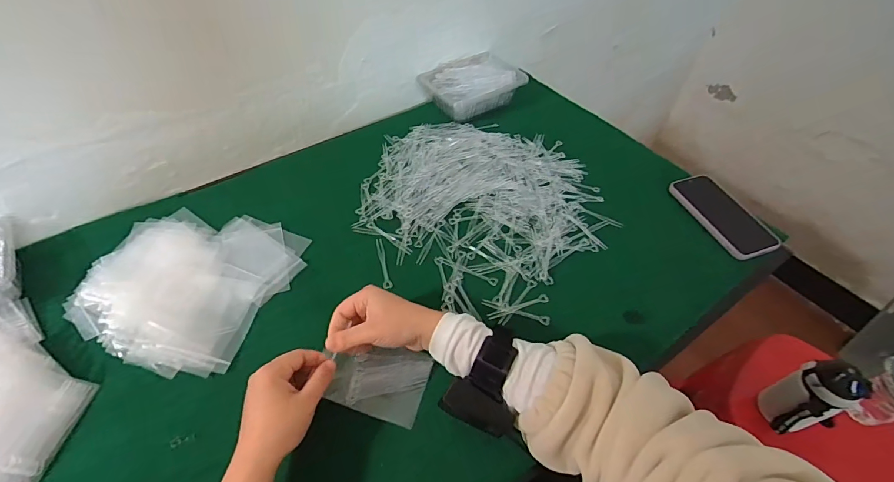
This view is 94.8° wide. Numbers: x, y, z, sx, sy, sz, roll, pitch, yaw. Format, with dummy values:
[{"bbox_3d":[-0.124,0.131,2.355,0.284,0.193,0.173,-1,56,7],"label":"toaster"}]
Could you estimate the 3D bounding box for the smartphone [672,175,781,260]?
[{"bbox_3d":[0.423,-0.048,0.636,0.087,0.014,0.170,-12,53,-12],"label":"smartphone"}]

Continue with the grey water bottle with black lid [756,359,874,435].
[{"bbox_3d":[0.591,0.258,0.674,0.063,0.160,0.081,-17,52,-16],"label":"grey water bottle with black lid"}]

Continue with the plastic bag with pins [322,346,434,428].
[{"bbox_3d":[-0.072,0.150,0.449,0.094,0.026,0.076,12,52,7],"label":"plastic bag with pins"}]

